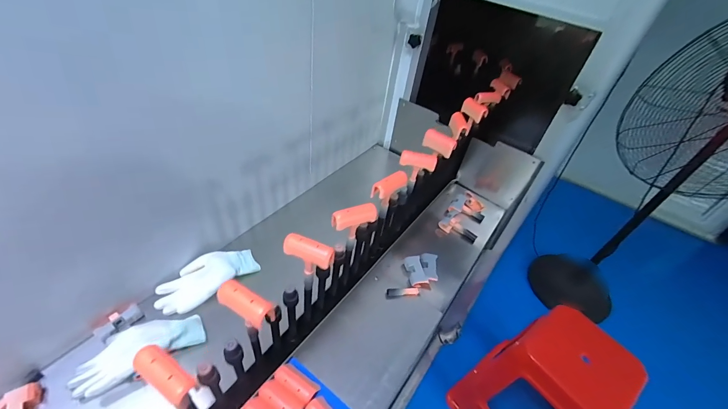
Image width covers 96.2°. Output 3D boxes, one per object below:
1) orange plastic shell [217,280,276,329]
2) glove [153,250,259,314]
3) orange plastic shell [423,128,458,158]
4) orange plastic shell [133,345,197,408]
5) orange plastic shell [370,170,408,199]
[{"bbox_3d":[-0.155,0.127,0.424,0.072,0.025,0.028,23,44,18],"label":"orange plastic shell"},{"bbox_3d":[-0.336,0.149,0.696,0.111,0.034,0.197,33,48,27],"label":"glove"},{"bbox_3d":[0.181,-0.148,0.783,0.075,0.046,0.034,24,44,19],"label":"orange plastic shell"},{"bbox_3d":[-0.213,0.183,0.351,0.082,0.017,0.032,22,44,17],"label":"orange plastic shell"},{"bbox_3d":[0.053,-0.039,0.644,0.085,0.034,0.029,-30,53,-34],"label":"orange plastic shell"}]

